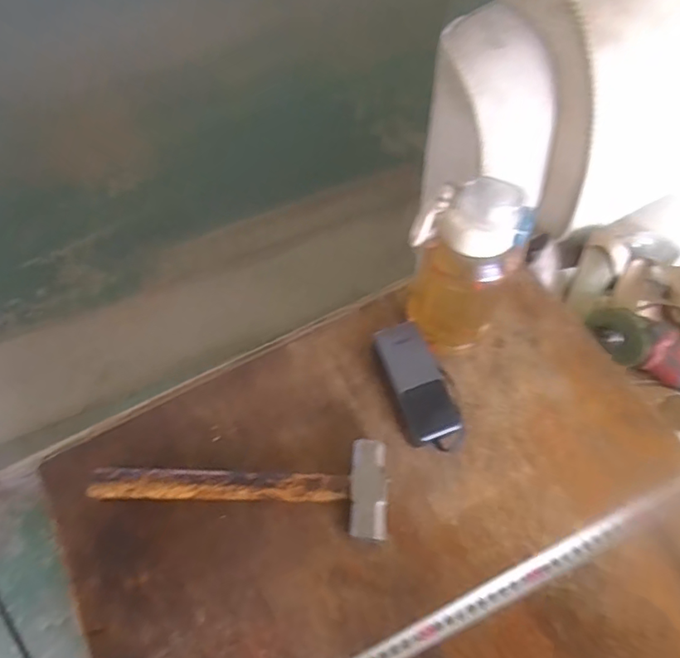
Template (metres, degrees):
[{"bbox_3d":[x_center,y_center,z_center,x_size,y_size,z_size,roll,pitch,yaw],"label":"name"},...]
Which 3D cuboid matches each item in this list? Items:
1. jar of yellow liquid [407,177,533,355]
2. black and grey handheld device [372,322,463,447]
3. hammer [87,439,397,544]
[{"bbox_3d":[0.125,-0.053,0.566,0.098,0.235,0.074,24,65,13],"label":"jar of yellow liquid"},{"bbox_3d":[0.081,0.065,0.601,0.057,0.061,0.134,-20,62,-9],"label":"black and grey handheld device"},{"bbox_3d":[-0.102,0.152,0.571,0.301,0.037,0.093,6,62,4],"label":"hammer"}]

